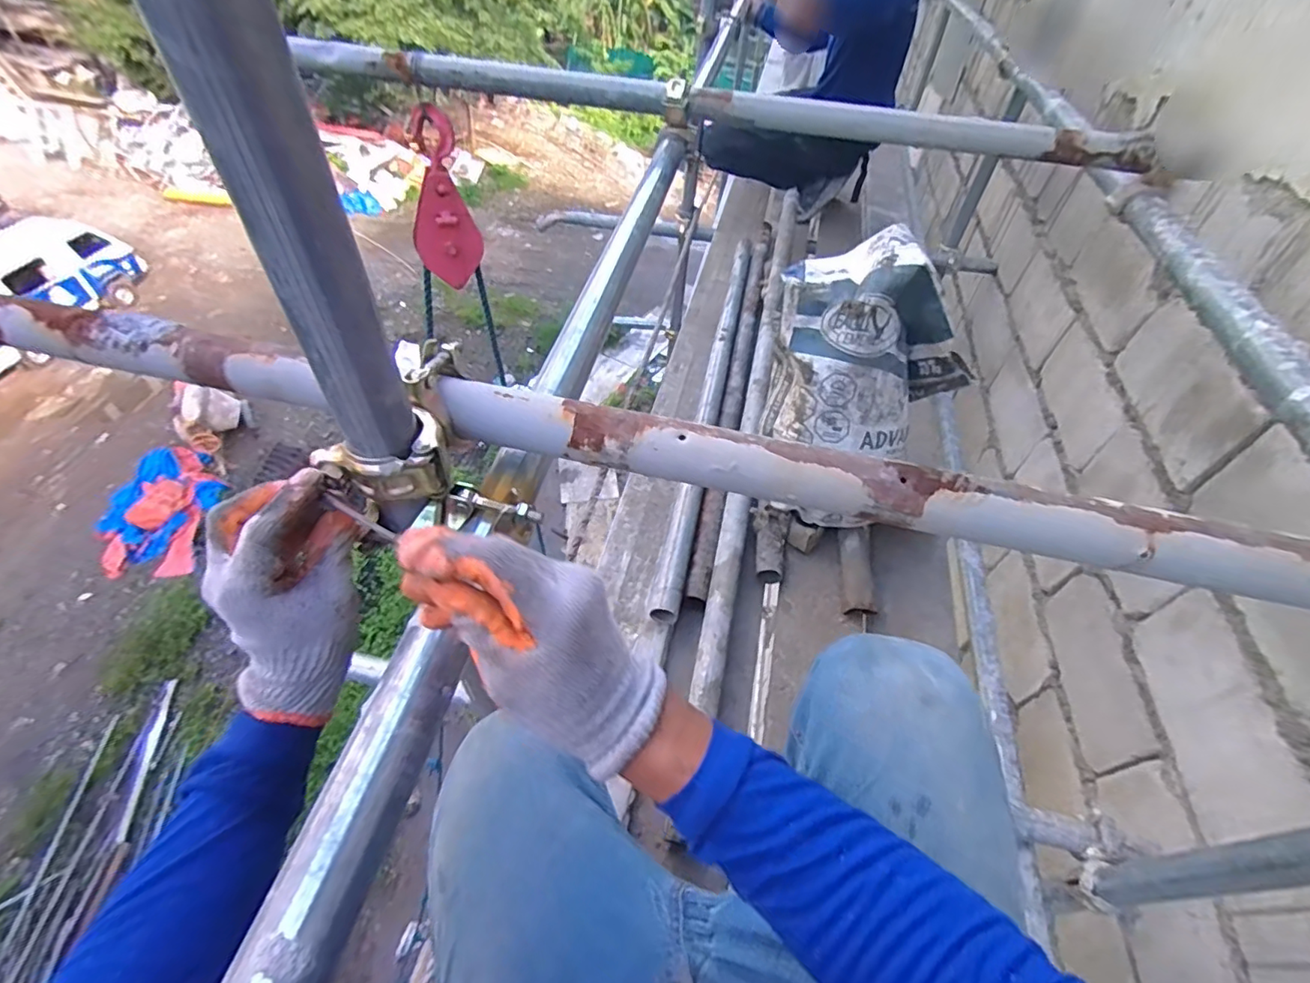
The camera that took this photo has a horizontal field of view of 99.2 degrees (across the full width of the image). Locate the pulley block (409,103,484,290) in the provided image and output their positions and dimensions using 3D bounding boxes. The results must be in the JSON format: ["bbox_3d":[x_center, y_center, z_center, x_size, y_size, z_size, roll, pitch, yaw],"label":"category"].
[{"bbox_3d":[-0.451,-0.605,1.175,0.139,0.323,0.060,-15,53,-16],"label":"pulley block"}]

